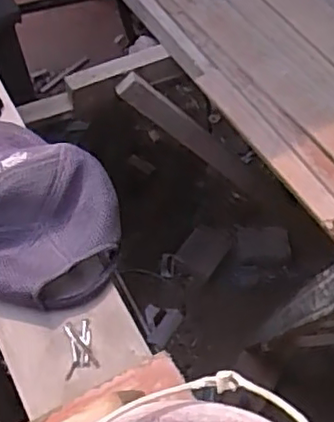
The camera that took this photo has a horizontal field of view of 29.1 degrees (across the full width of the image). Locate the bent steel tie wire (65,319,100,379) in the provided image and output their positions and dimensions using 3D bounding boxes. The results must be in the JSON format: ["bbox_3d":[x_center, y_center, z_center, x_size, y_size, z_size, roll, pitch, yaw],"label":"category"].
[{"bbox_3d":[-0.089,0.137,0.642,0.032,0.010,0.052,-16,56,-6],"label":"bent steel tie wire"}]

